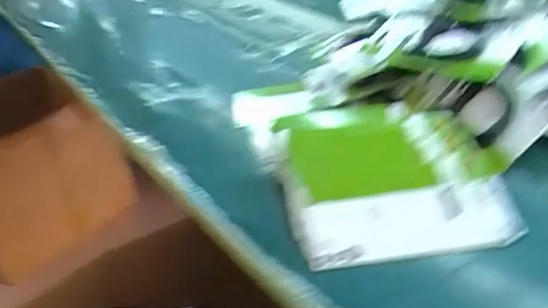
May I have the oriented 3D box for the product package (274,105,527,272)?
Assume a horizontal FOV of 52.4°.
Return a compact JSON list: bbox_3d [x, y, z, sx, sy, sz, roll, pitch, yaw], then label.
[{"bbox_3d":[0.116,0.020,0.570,0.207,0.023,0.221,-11,43,-4],"label":"product package"}]

